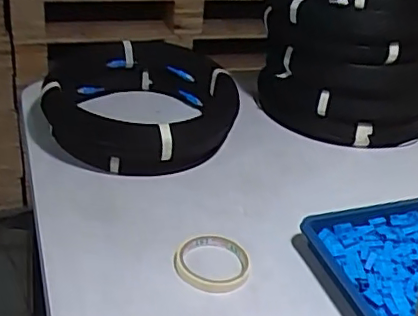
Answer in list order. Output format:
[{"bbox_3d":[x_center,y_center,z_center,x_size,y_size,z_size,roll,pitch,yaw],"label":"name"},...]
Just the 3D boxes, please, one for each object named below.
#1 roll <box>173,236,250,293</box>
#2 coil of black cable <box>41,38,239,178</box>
[{"bbox_3d":[0.003,0.127,0.720,0.090,0.017,0.082,1,33,-1],"label":"roll"},{"bbox_3d":[-0.106,-0.091,0.949,0.281,0.094,0.293,3,32,-4],"label":"coil of black cable"}]

